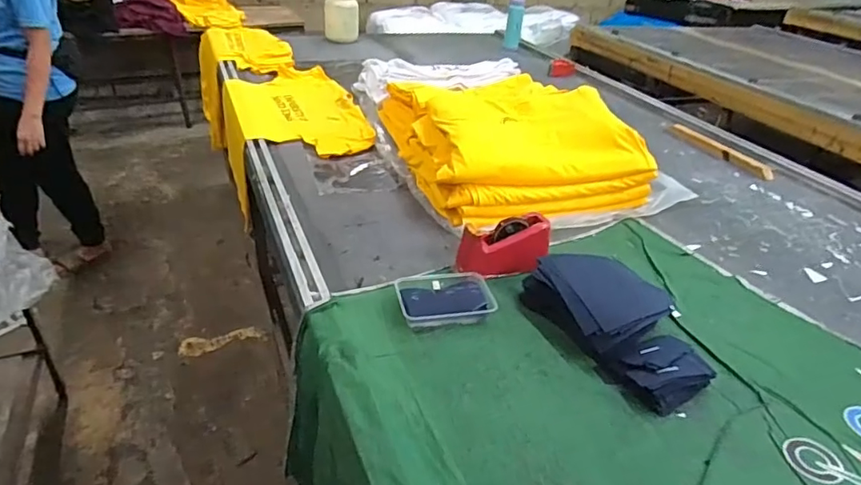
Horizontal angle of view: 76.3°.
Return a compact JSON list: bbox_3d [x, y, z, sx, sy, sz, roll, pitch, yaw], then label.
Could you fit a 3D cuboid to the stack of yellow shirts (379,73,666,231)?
[{"bbox_3d":[0.195,-0.323,1.563,0.553,0.204,0.726,-6,34,-19],"label":"stack of yellow shirts"}]

